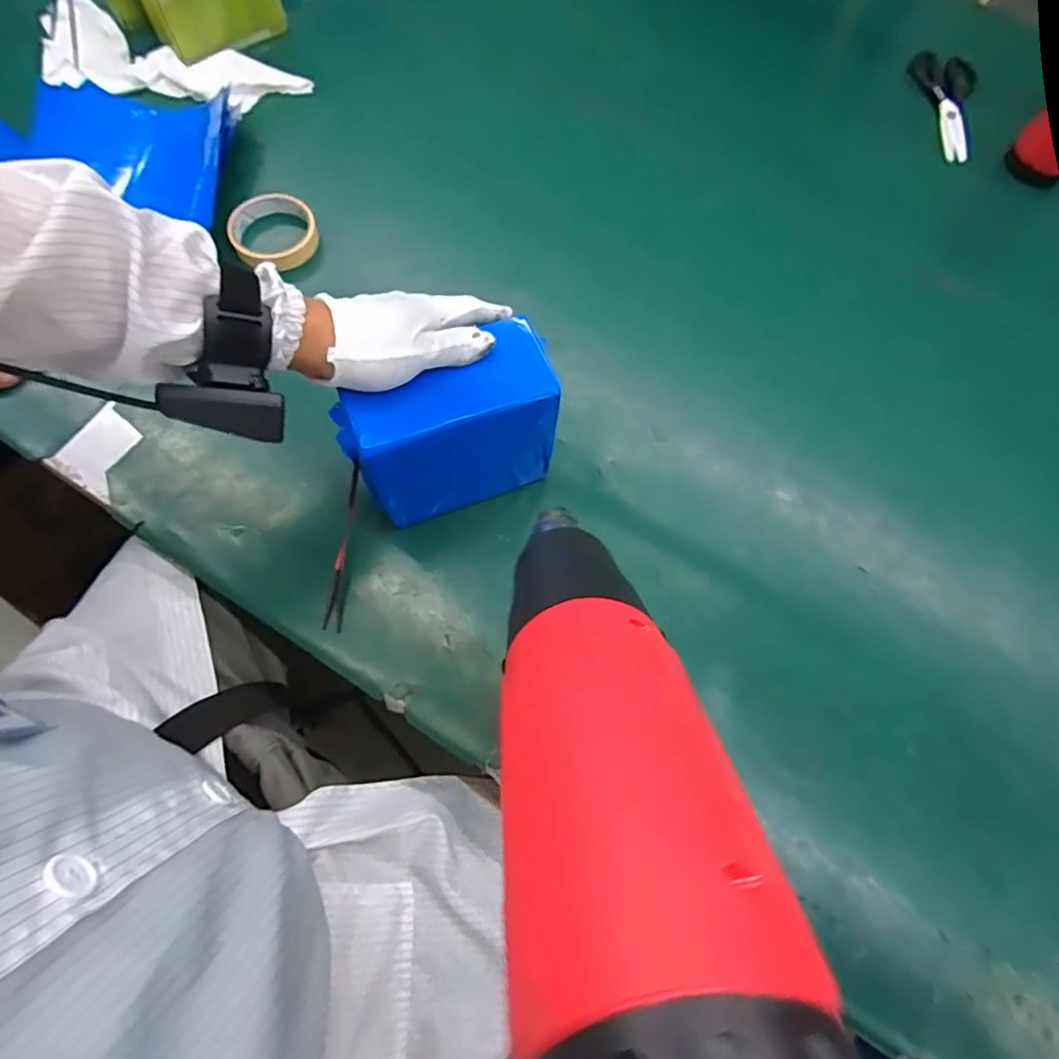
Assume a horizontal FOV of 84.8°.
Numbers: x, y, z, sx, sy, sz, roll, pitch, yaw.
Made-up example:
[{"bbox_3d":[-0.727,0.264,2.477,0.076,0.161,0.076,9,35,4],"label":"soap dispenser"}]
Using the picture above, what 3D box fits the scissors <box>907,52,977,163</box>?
[{"bbox_3d":[0.537,-0.535,0.733,0.065,0.019,0.186,2,69,-2],"label":"scissors"}]

